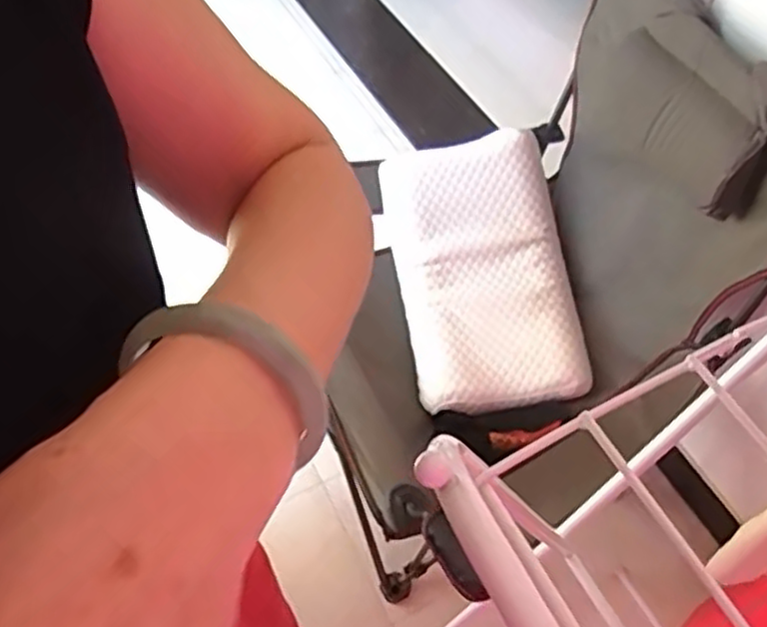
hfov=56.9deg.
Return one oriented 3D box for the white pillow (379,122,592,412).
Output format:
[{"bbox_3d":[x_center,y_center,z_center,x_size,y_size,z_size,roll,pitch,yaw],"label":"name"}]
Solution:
[{"bbox_3d":[0.164,-0.072,1.227,0.299,0.073,0.470,-13,82,6],"label":"white pillow"}]

